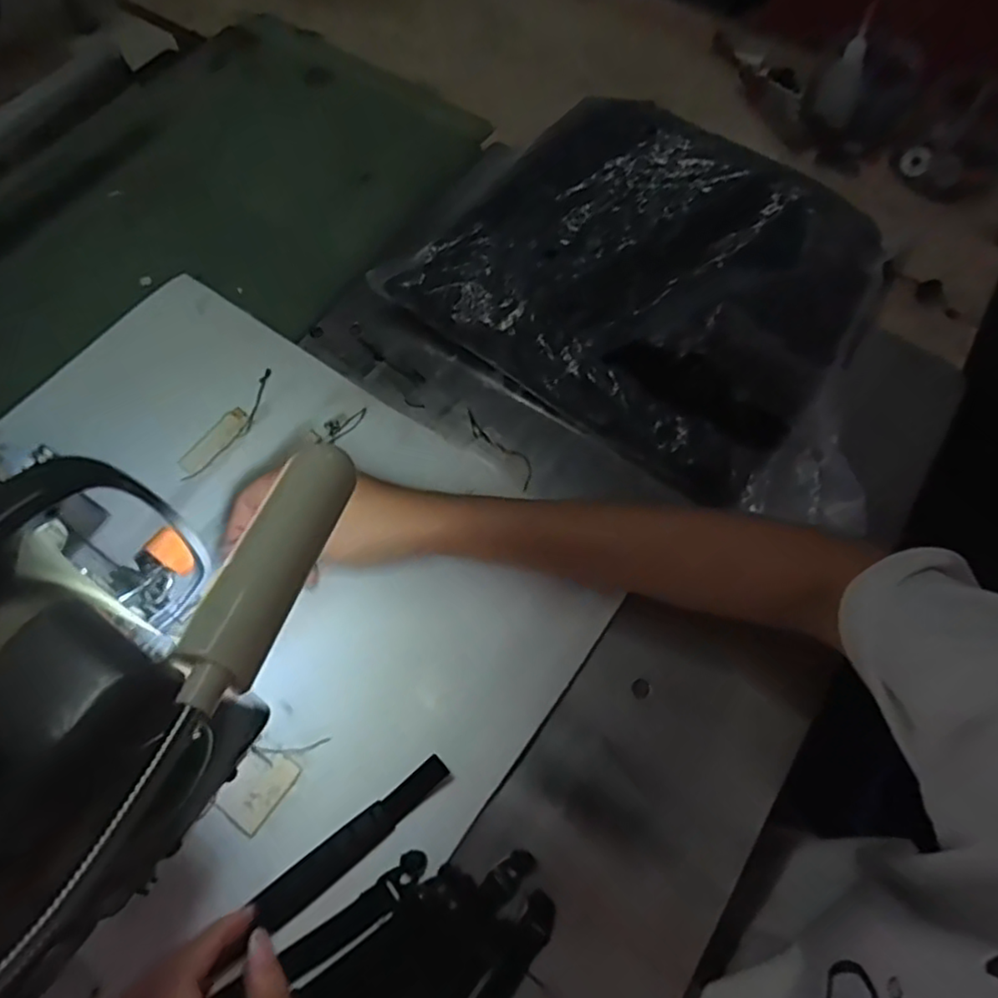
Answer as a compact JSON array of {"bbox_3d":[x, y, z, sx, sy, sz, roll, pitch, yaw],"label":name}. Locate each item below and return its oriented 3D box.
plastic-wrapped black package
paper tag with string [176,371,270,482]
[{"bbox_3d":[0.131,-0.150,0.473,0.345,0.060,0.254,35,70,13],"label":"plastic-wrapped black package"},{"bbox_3d":[-0.180,-0.050,0.446,0.021,0.004,0.091,32,70,12],"label":"paper tag with string"}]

